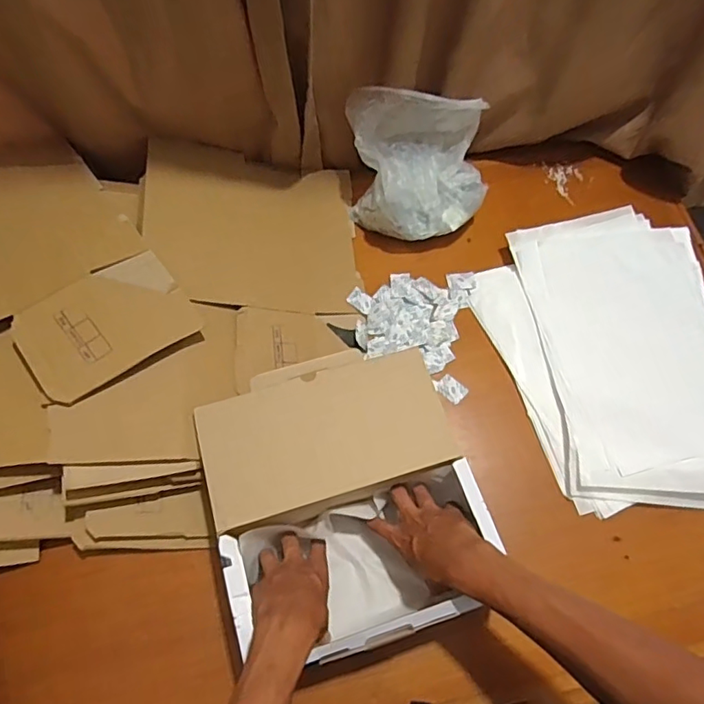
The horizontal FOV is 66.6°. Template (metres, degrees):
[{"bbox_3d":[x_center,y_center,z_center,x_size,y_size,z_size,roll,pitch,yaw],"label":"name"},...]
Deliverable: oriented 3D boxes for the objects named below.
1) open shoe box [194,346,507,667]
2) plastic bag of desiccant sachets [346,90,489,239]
[{"bbox_3d":[-0.011,0.162,0.626,0.277,0.111,0.300,-15,67,-9],"label":"open shoe box"},{"bbox_3d":[0.103,-0.267,0.769,0.204,0.152,0.154,-3,66,-4],"label":"plastic bag of desiccant sachets"}]

